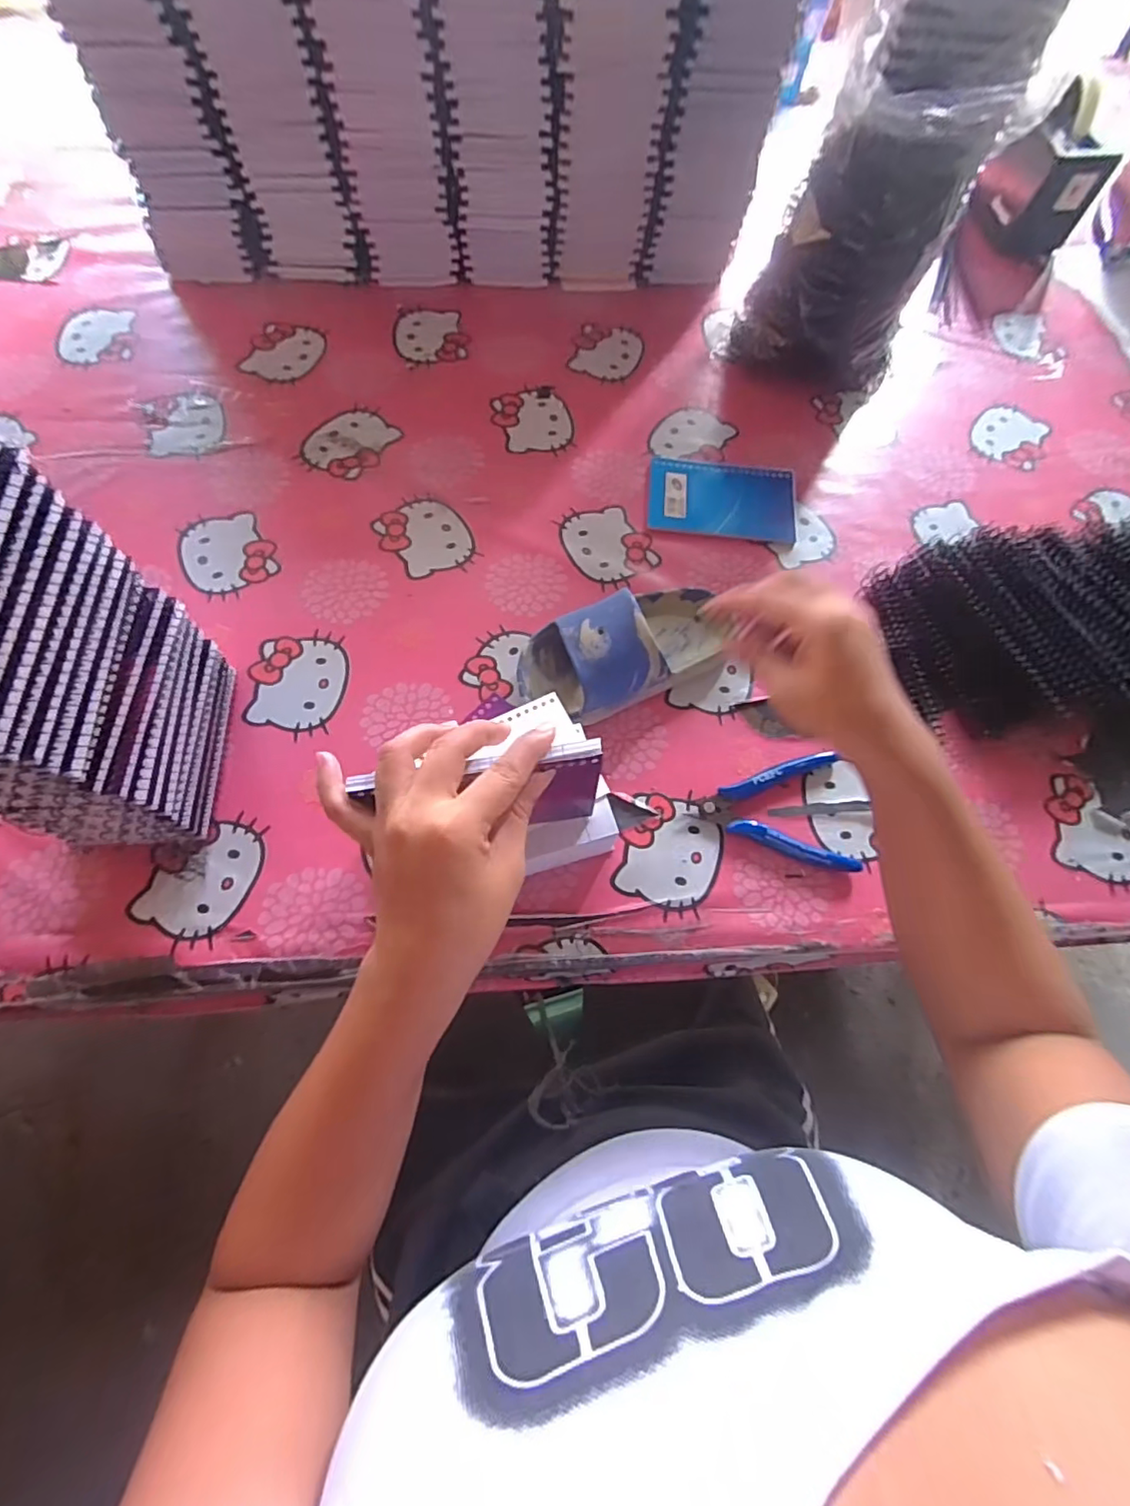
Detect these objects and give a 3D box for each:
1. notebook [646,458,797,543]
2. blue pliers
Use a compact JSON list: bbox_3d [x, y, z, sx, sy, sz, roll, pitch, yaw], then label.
[{"bbox_3d":[0.143,-0.231,0.539,0.131,0.008,0.080,7,69,0],"label":"notebook"},{"bbox_3d":[0.146,0.043,0.421,0.108,0.019,0.081,-1,69,-3],"label":"blue pliers"}]

